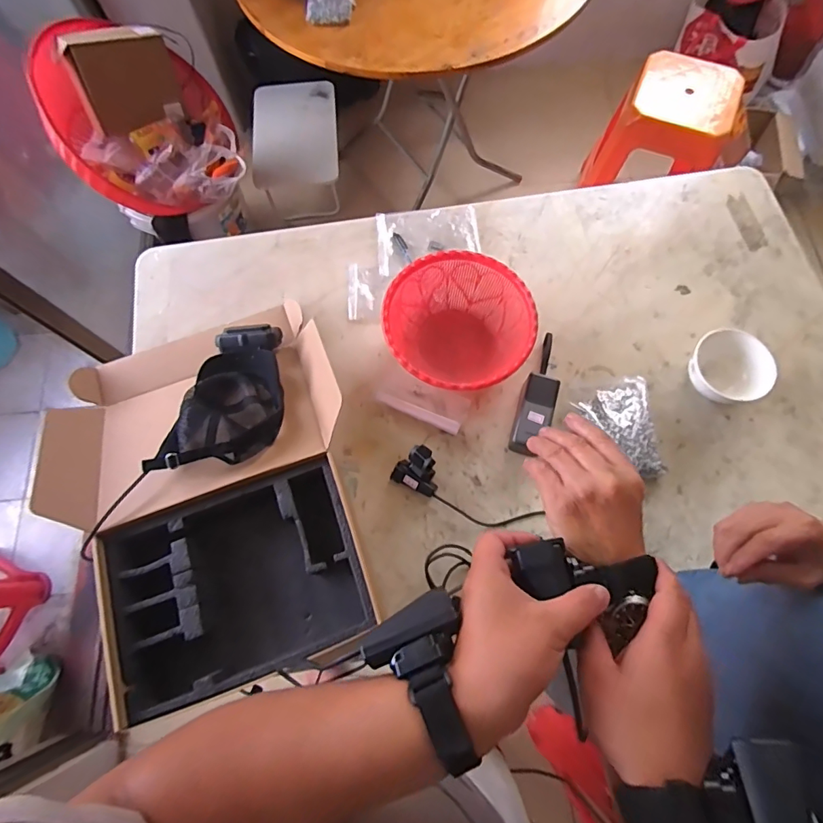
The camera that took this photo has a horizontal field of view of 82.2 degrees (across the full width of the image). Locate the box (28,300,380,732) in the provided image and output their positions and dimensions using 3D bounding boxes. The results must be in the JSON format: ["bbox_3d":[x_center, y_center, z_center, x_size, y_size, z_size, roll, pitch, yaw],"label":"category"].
[{"bbox_3d":[-0.322,0.107,0.756,0.446,0.110,0.604,-14,73,-3],"label":"box"}]

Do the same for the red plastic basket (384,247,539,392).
[{"bbox_3d":[0.082,-0.146,0.834,0.253,0.095,0.253,-16,73,-4],"label":"red plastic basket"}]

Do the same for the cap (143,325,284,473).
[{"bbox_3d":[-0.285,-0.021,0.783,0.166,0.111,0.280,10,73,4],"label":"cap"}]

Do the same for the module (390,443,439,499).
[{"bbox_3d":[0.012,0.096,0.768,0.074,0.088,0.061,24,75,8],"label":"module"}]

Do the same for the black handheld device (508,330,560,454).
[{"bbox_3d":[0.221,-0.032,0.813,0.058,0.053,0.236,20,74,7],"label":"black handheld device"}]

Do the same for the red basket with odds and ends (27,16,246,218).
[{"bbox_3d":[-0.733,-0.795,1.290,0.426,0.301,0.424,-24,74,-6],"label":"red basket with odds and ends"}]

